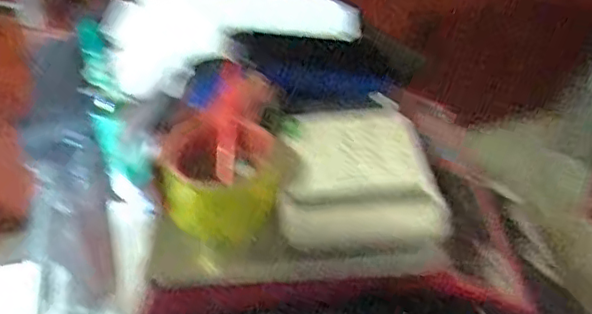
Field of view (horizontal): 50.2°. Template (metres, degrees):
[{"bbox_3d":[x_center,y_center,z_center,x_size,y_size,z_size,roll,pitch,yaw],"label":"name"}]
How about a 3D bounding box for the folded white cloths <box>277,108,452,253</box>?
[{"bbox_3d":[0.051,0.010,0.544,0.124,0.031,0.169,-1,39,1],"label":"folded white cloths"}]

